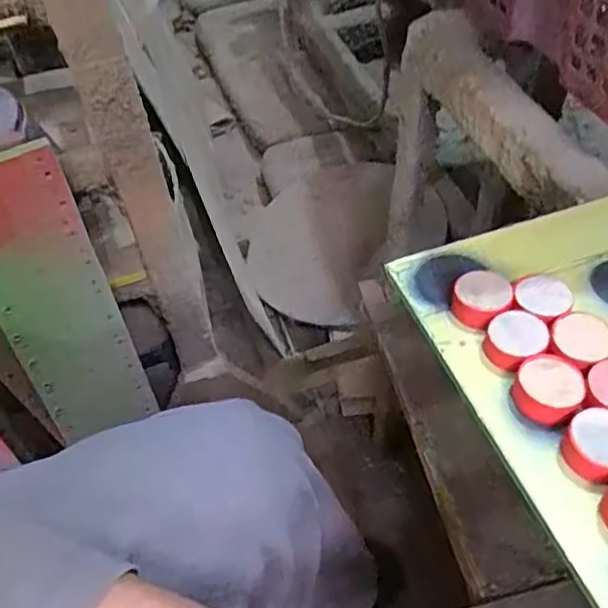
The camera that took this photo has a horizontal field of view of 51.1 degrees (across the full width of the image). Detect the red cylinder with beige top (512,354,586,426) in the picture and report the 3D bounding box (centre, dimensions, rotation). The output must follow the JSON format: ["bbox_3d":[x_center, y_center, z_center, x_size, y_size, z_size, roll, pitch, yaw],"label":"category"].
[{"bbox_3d":[0.085,0.029,0.221,0.021,0.011,0.024,26,58,23],"label":"red cylinder with beige top"}]

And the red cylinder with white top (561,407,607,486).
[{"bbox_3d":[0.096,0.046,0.205,0.022,0.012,0.021,-27,54,-16],"label":"red cylinder with white top"}]

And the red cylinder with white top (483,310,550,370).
[{"bbox_3d":[0.078,0.014,0.235,0.020,0.009,0.024,26,57,23],"label":"red cylinder with white top"}]

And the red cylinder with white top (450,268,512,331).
[{"bbox_3d":[0.069,-0.001,0.248,0.020,0.012,0.024,27,58,24],"label":"red cylinder with white top"}]

